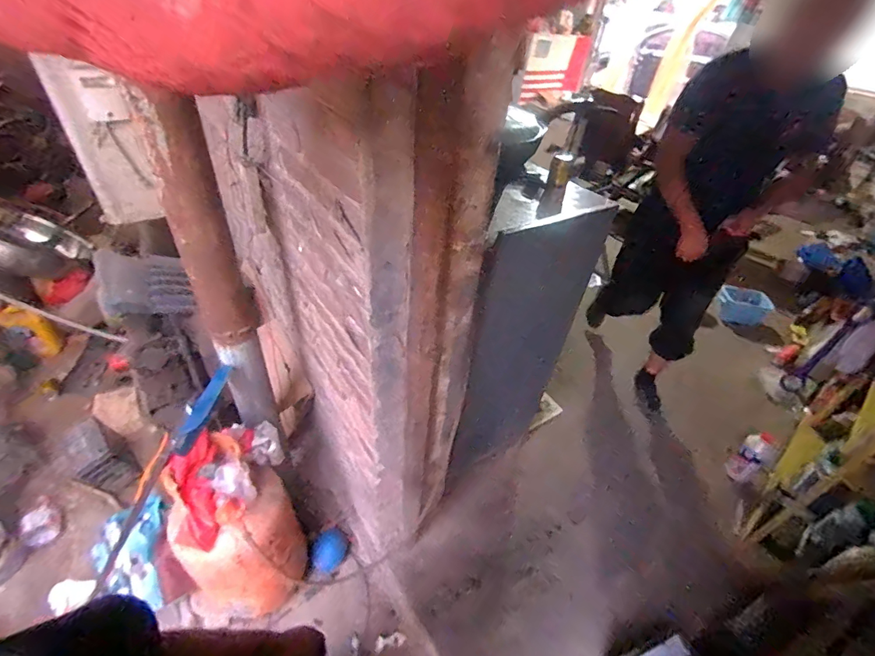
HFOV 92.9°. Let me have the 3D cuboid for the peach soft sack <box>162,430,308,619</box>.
[{"bbox_3d":[-0.547,0.611,1.210,0.243,0.669,0.302,16,39,30],"label":"peach soft sack"}]

